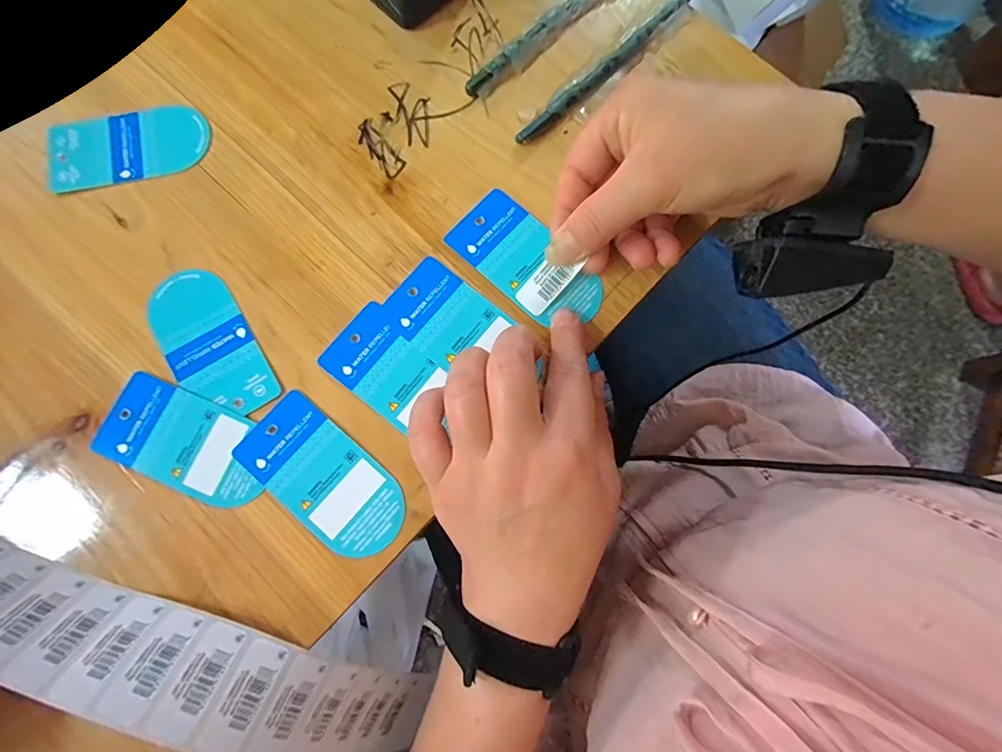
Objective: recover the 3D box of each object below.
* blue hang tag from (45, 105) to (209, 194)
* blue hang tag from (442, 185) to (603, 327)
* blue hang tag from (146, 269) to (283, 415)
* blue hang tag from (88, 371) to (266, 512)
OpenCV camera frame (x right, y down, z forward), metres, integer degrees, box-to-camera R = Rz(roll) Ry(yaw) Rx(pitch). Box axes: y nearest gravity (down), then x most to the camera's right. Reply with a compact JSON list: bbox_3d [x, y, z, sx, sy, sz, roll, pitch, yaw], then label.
[{"bbox_3d":[-0.224,-0.139,0.283,0.092,0.004,0.048,-13,78,-3],"label":"blue hang tag"},{"bbox_3d":[0.016,-0.066,0.268,0.092,0.008,0.046,42,82,8],"label":"blue hang tag"},{"bbox_3d":[-0.161,-0.018,0.258,0.045,0.004,0.092,-32,80,-7],"label":"blue hang tag"},{"bbox_3d":[-0.165,0.034,0.246,0.092,0.005,0.046,24,79,5],"label":"blue hang tag"}]

